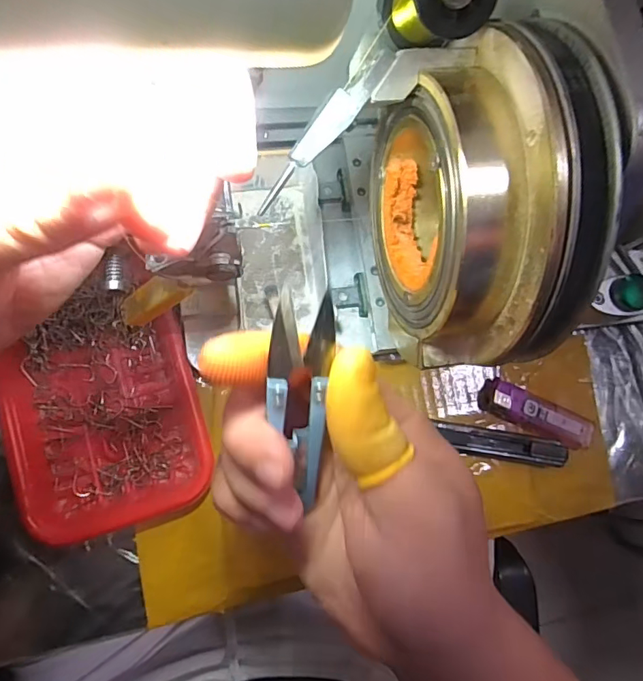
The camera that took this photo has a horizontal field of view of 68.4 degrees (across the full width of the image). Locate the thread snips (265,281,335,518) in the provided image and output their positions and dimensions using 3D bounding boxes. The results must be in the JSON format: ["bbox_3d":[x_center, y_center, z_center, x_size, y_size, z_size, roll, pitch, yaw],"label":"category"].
[{"bbox_3d":[-0.007,0.023,0.172,0.021,0.011,0.091,-5,125,-9],"label":"thread snips"}]

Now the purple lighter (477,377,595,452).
[{"bbox_3d":[0.149,0.051,0.322,0.084,0.007,0.023,24,79,-4],"label":"purple lighter"}]

